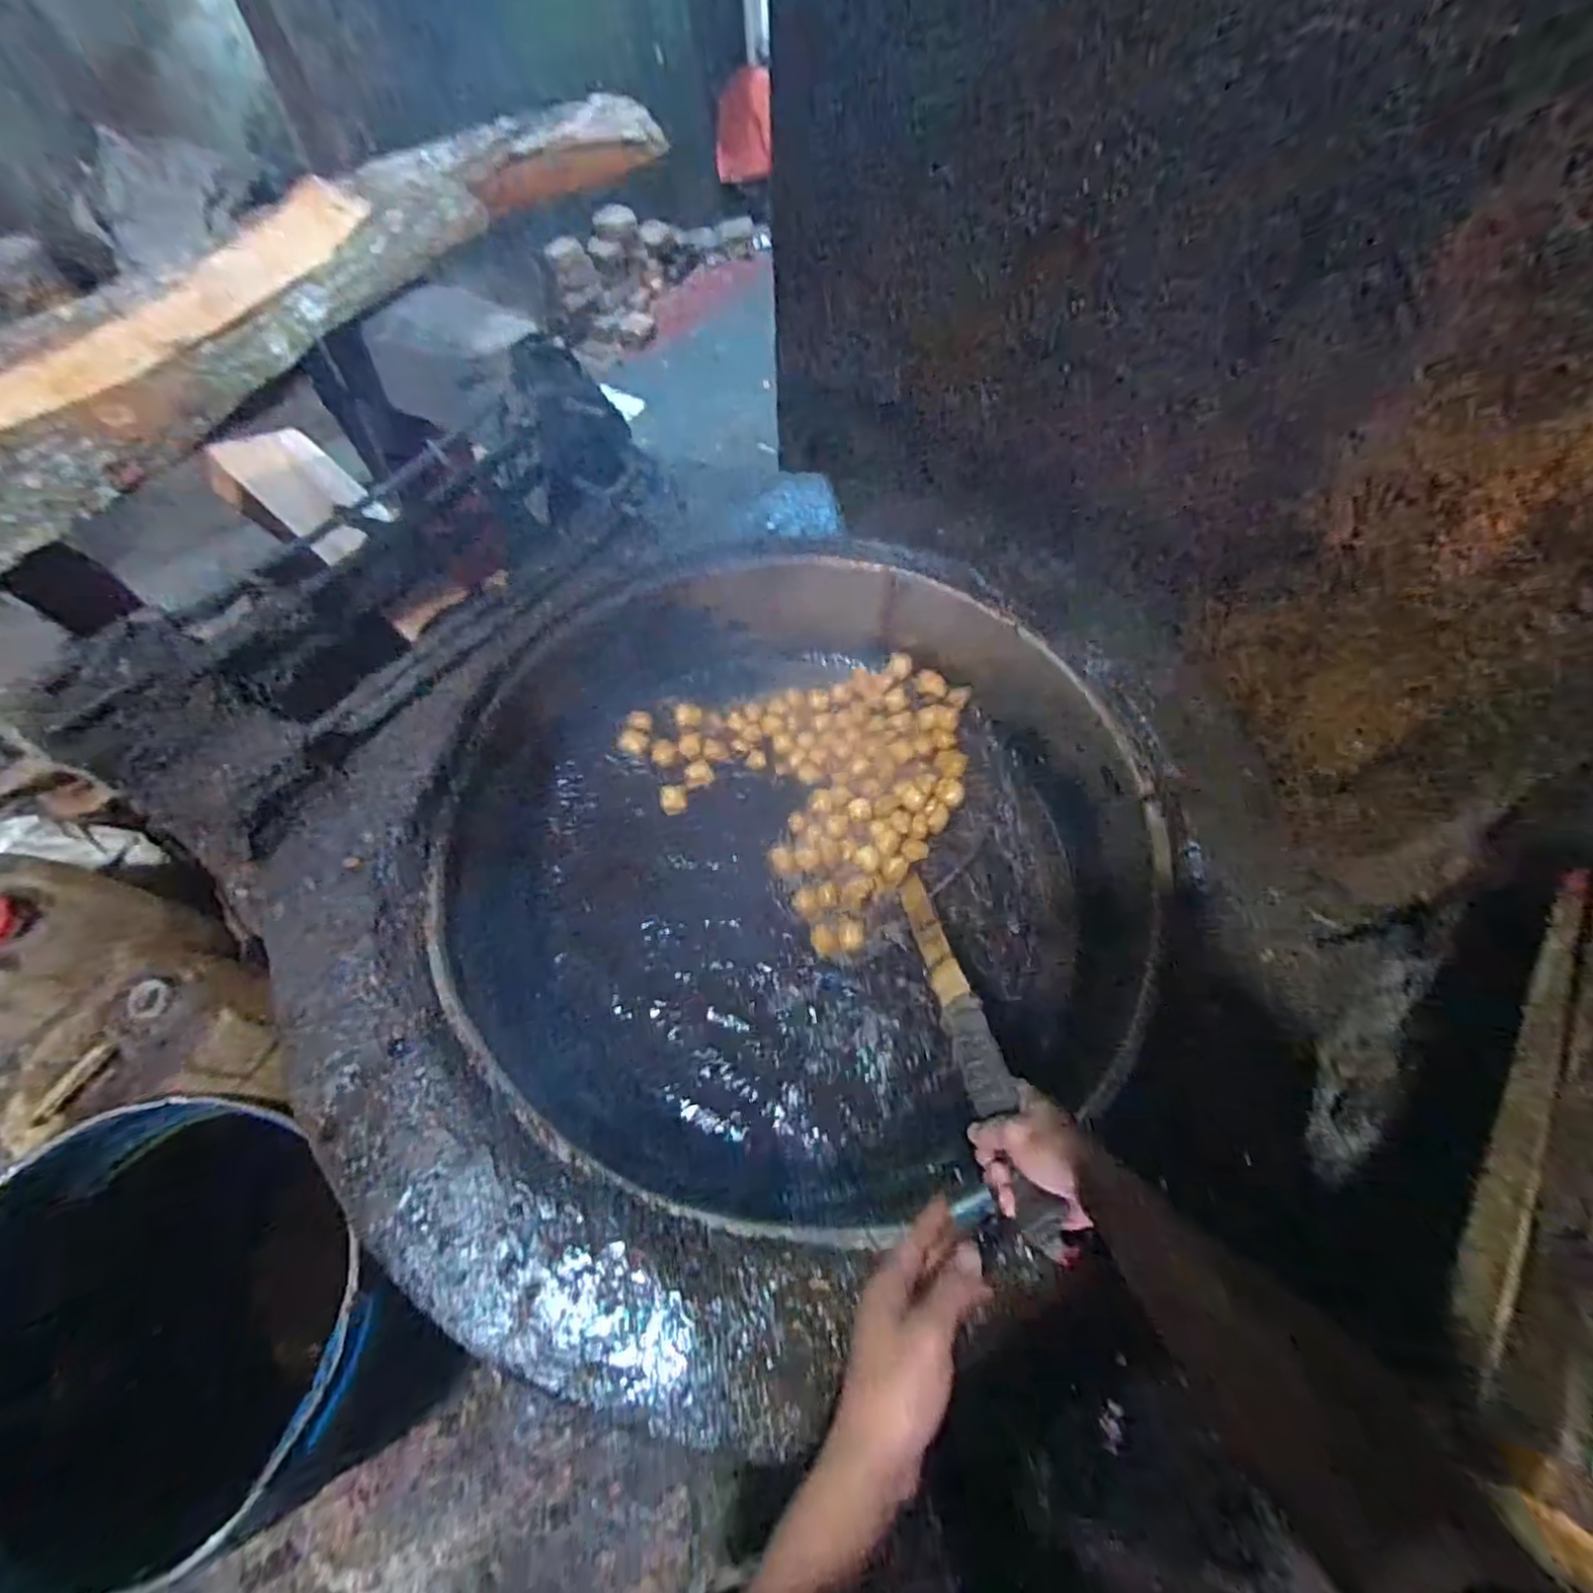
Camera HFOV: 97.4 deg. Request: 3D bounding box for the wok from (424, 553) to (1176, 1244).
[{"bbox_3d":[-0.005,0.073,0.919,0.838,0.256,0.815,5,62,3],"label":"wok"}]

